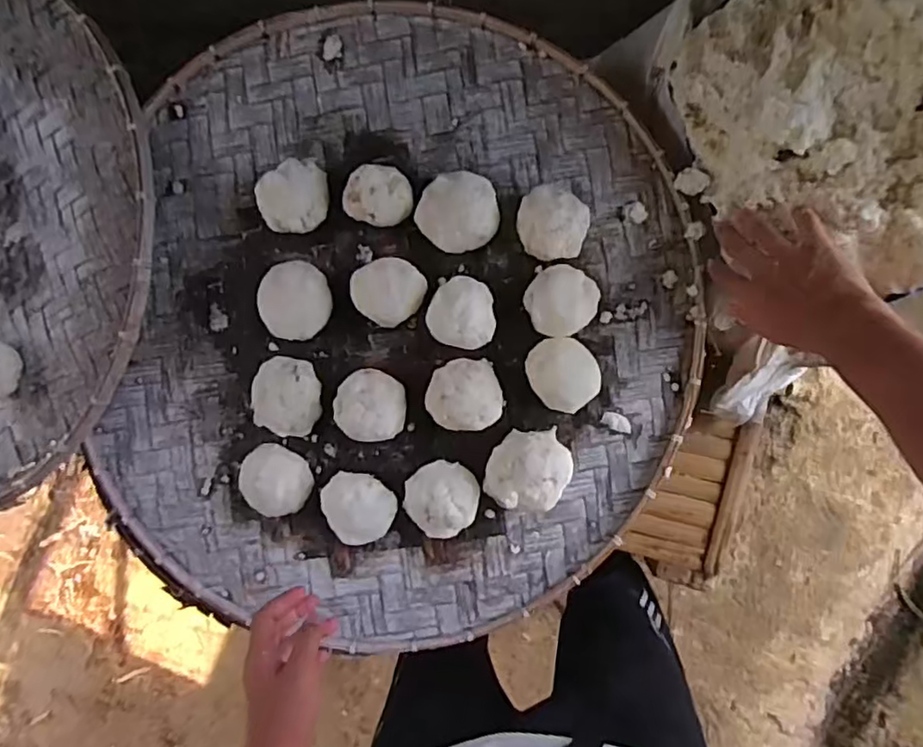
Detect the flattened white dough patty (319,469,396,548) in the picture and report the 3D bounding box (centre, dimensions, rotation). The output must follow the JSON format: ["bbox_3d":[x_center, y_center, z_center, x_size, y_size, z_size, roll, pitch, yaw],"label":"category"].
[{"bbox_3d":[-0.114,0.144,0.667,0.079,0.053,0.077,0,93,9],"label":"flattened white dough patty"}]

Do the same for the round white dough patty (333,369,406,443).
[{"bbox_3d":[-0.097,0.034,0.669,0.071,0.058,0.076,6,93,9],"label":"round white dough patty"}]

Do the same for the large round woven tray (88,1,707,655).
[{"bbox_3d":[-0.072,-0.050,0.681,0.620,0.092,0.681,12,94,8],"label":"large round woven tray"}]

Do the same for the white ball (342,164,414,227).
[{"bbox_3d":[-0.088,-0.193,0.674,0.075,0.057,0.066,25,96,7],"label":"white ball"}]

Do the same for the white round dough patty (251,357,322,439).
[{"bbox_3d":[-0.194,0.026,0.680,0.073,0.049,0.082,9,94,8],"label":"white round dough patty"}]

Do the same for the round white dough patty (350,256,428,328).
[{"bbox_3d":[-0.076,-0.089,0.668,0.069,0.047,0.068,0,93,9],"label":"round white dough patty"}]

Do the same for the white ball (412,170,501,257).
[{"bbox_3d":[-0.002,-0.171,0.662,0.082,0.068,0.082,0,93,9],"label":"white ball"}]

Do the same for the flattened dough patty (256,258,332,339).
[{"bbox_3d":[-0.184,-0.081,0.685,0.082,0.041,0.086,4,93,9],"label":"flattened dough patty"}]

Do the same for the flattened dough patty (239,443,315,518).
[{"bbox_3d":[-0.209,0.120,0.687,0.073,0.049,0.081,-43,86,8],"label":"flattened dough patty"}]

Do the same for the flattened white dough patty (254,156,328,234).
[{"bbox_3d":[-0.186,-0.194,0.684,0.070,0.042,0.073,0,93,9],"label":"flattened white dough patty"}]

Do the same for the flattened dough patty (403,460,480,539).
[{"bbox_3d":[-0.020,0.132,0.660,0.078,0.052,0.075,0,93,9],"label":"flattened dough patty"}]

